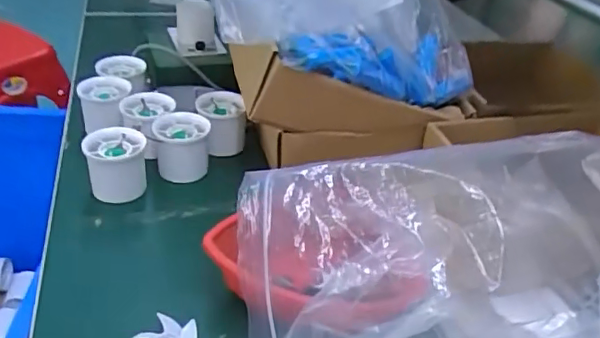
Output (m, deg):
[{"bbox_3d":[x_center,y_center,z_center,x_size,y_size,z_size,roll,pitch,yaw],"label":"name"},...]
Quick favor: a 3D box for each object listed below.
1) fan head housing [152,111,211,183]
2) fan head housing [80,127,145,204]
[{"bbox_3d":[-0.121,-0.021,0.576,0.054,0.054,0.060,3,34,-7],"label":"fan head housing"},{"bbox_3d":[-0.177,-0.005,0.544,0.055,0.050,0.054,3,38,-2],"label":"fan head housing"}]

